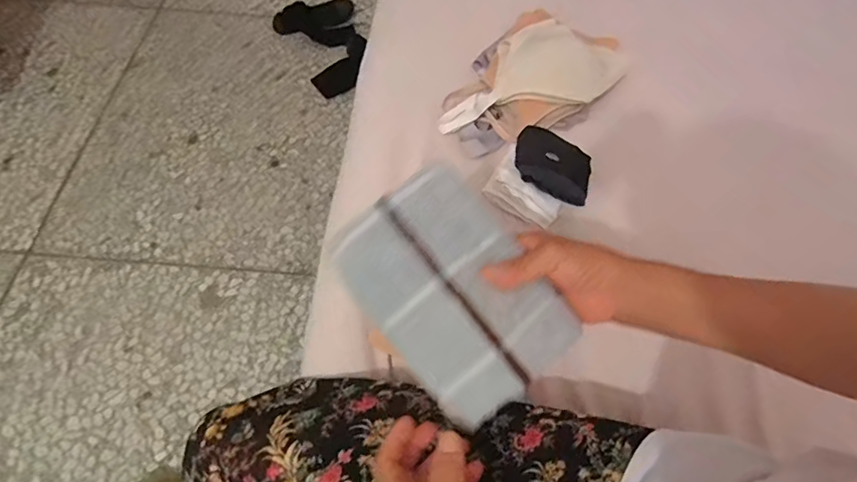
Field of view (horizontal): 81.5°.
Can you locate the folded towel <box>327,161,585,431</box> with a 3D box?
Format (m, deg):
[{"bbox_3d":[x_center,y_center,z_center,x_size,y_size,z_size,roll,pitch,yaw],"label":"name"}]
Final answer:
[{"bbox_3d":[0.022,0.037,0.393,0.129,0.028,0.182,-38,83,-11],"label":"folded towel"}]

